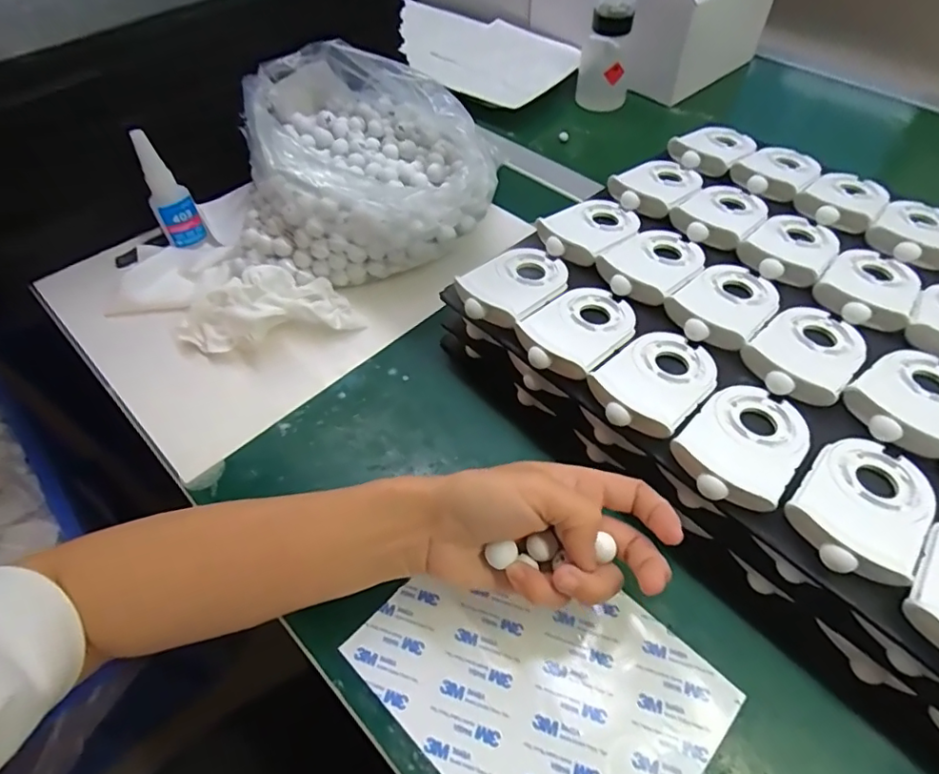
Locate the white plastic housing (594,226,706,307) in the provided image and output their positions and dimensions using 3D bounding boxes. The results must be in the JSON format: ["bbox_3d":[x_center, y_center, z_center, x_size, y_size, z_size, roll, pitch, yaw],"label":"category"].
[{"bbox_3d":[0.138,-0.096,0.408,0.060,0.014,0.093,35,60,25],"label":"white plastic housing"}]

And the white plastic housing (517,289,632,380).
[{"bbox_3d":[0.074,-0.042,0.367,0.058,0.013,0.087,37,61,26],"label":"white plastic housing"}]

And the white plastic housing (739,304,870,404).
[{"bbox_3d":[0.219,-0.026,0.353,0.089,0.013,0.058,-38,61,-25],"label":"white plastic housing"}]

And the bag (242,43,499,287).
[{"bbox_3d":[-0.091,-0.206,0.502,0.209,0.107,0.215,-4,52,-2],"label":"bag"}]

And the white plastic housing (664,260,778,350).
[{"bbox_3d":[0.180,-0.061,0.380,0.093,0.013,0.058,-36,60,-24],"label":"white plastic housing"}]

